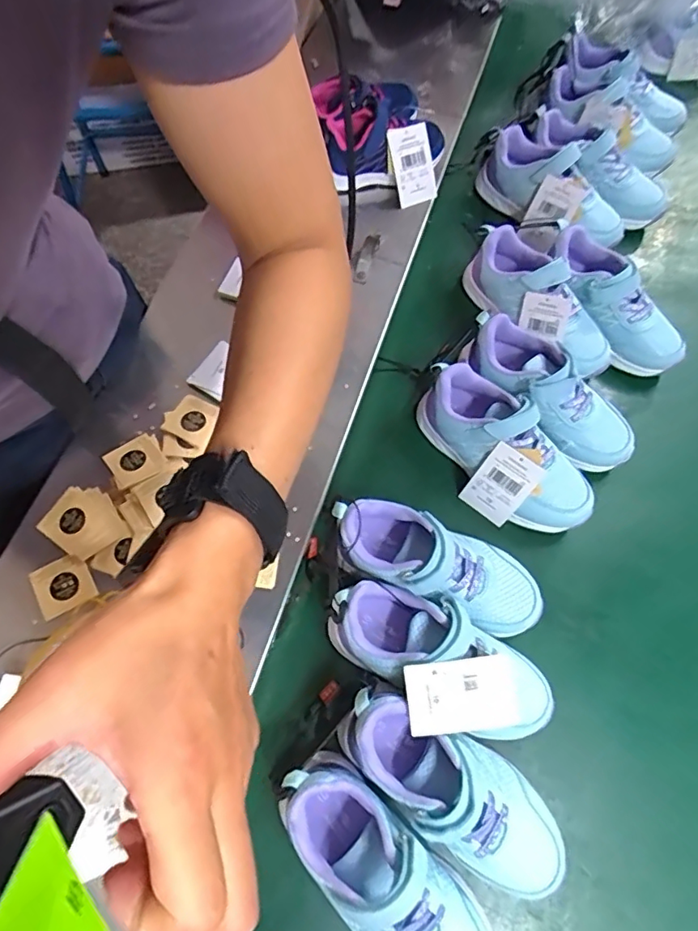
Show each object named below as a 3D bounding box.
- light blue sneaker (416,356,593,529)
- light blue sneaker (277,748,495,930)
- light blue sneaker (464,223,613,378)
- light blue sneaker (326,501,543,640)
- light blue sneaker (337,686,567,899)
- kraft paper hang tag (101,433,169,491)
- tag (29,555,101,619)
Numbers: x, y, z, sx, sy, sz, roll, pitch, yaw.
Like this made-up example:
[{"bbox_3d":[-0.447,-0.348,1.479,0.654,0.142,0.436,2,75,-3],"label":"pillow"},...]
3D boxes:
[{"bbox_3d":[0.143,-0.019,0.502,0.071,0.070,0.187,-38,74,-14],"label":"light blue sneaker"},{"bbox_3d":[0.025,0.291,0.375,0.185,0.081,0.075,43,75,15],"label":"light blue sneaker"},{"bbox_3d":[0.197,-0.173,0.558,0.072,0.072,0.184,-28,72,-10],"label":"light blue sneaker"},{"bbox_3d":[0.073,0.082,0.458,0.189,0.083,0.072,21,70,8],"label":"light blue sneaker"},{"bbox_3d":[0.077,0.235,0.394,0.178,0.085,0.073,39,74,13],"label":"light blue sneaker"},{"bbox_3d":[-0.191,-0.004,0.481,0.047,0.007,0.044,-31,72,-11],"label":"kraft paper hang tag"},{"bbox_3d":[-0.236,0.098,0.443,0.043,0.004,0.042,-27,75,-14],"label":"tag"}]

